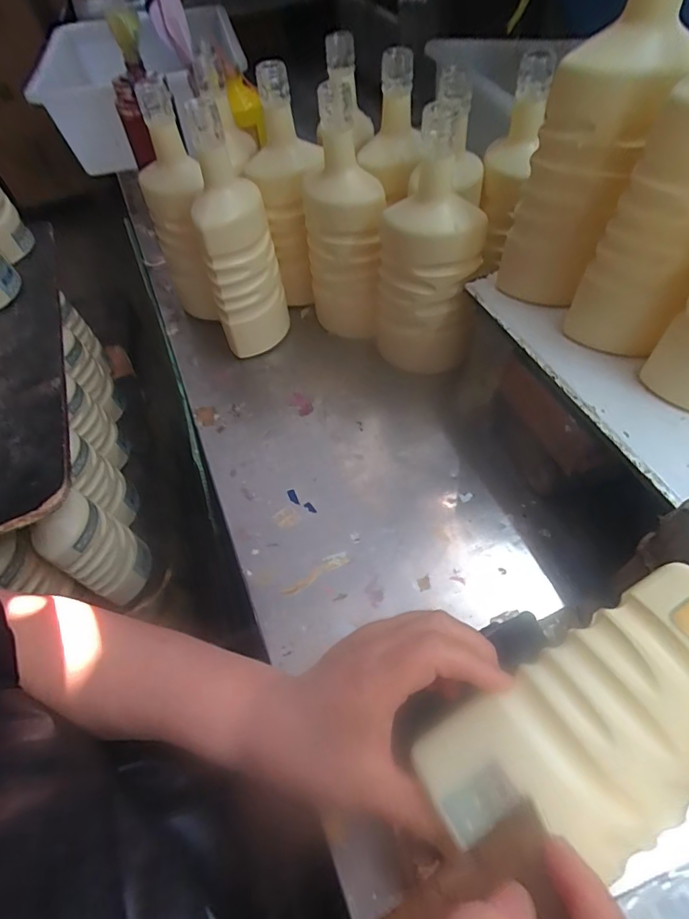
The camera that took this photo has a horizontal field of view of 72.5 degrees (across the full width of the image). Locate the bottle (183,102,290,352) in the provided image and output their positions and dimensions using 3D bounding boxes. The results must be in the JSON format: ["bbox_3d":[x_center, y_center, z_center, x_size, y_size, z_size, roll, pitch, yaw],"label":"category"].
[{"bbox_3d":[-0.112,-0.224,0.505,0.076,0.258,0.067,-12,54,-5],"label":"bottle"}]

